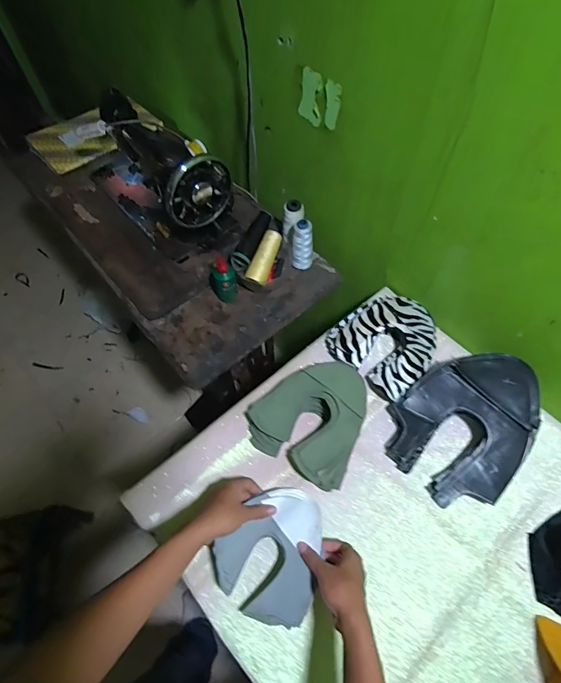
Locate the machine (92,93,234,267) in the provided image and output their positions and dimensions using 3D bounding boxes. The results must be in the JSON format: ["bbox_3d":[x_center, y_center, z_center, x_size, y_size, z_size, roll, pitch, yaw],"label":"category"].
[{"bbox_3d":[-0.272,-0.366,0.850,0.162,0.203,0.392,-35,65,-18],"label":"machine"}]

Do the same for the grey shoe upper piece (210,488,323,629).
[{"bbox_3d":[-0.013,0.283,0.550,0.131,0.056,0.163,15,61,9],"label":"grey shoe upper piece"}]

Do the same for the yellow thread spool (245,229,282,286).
[{"bbox_3d":[-0.032,-0.170,0.813,0.037,0.039,0.117,18,76,11],"label":"yellow thread spool"}]

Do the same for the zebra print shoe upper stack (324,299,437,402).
[{"bbox_3d":[0.189,-0.004,0.712,0.167,0.067,0.172,36,66,20],"label":"zebra print shoe upper stack"}]

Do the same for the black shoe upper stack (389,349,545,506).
[{"bbox_3d":[0.290,0.127,0.623,0.222,0.100,0.194,-39,66,-20],"label":"black shoe upper stack"}]

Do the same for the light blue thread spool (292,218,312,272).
[{"bbox_3d":[0.045,-0.194,0.812,0.041,0.105,0.037,1,59,1],"label":"light blue thread spool"}]

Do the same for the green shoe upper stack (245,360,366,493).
[{"bbox_3d":[0.046,0.119,0.654,0.176,0.077,0.181,23,62,14],"label":"green shoe upper stack"}]

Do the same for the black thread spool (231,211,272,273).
[{"bbox_3d":[-0.056,-0.203,0.798,0.035,0.044,0.132,25,81,15],"label":"black thread spool"}]

